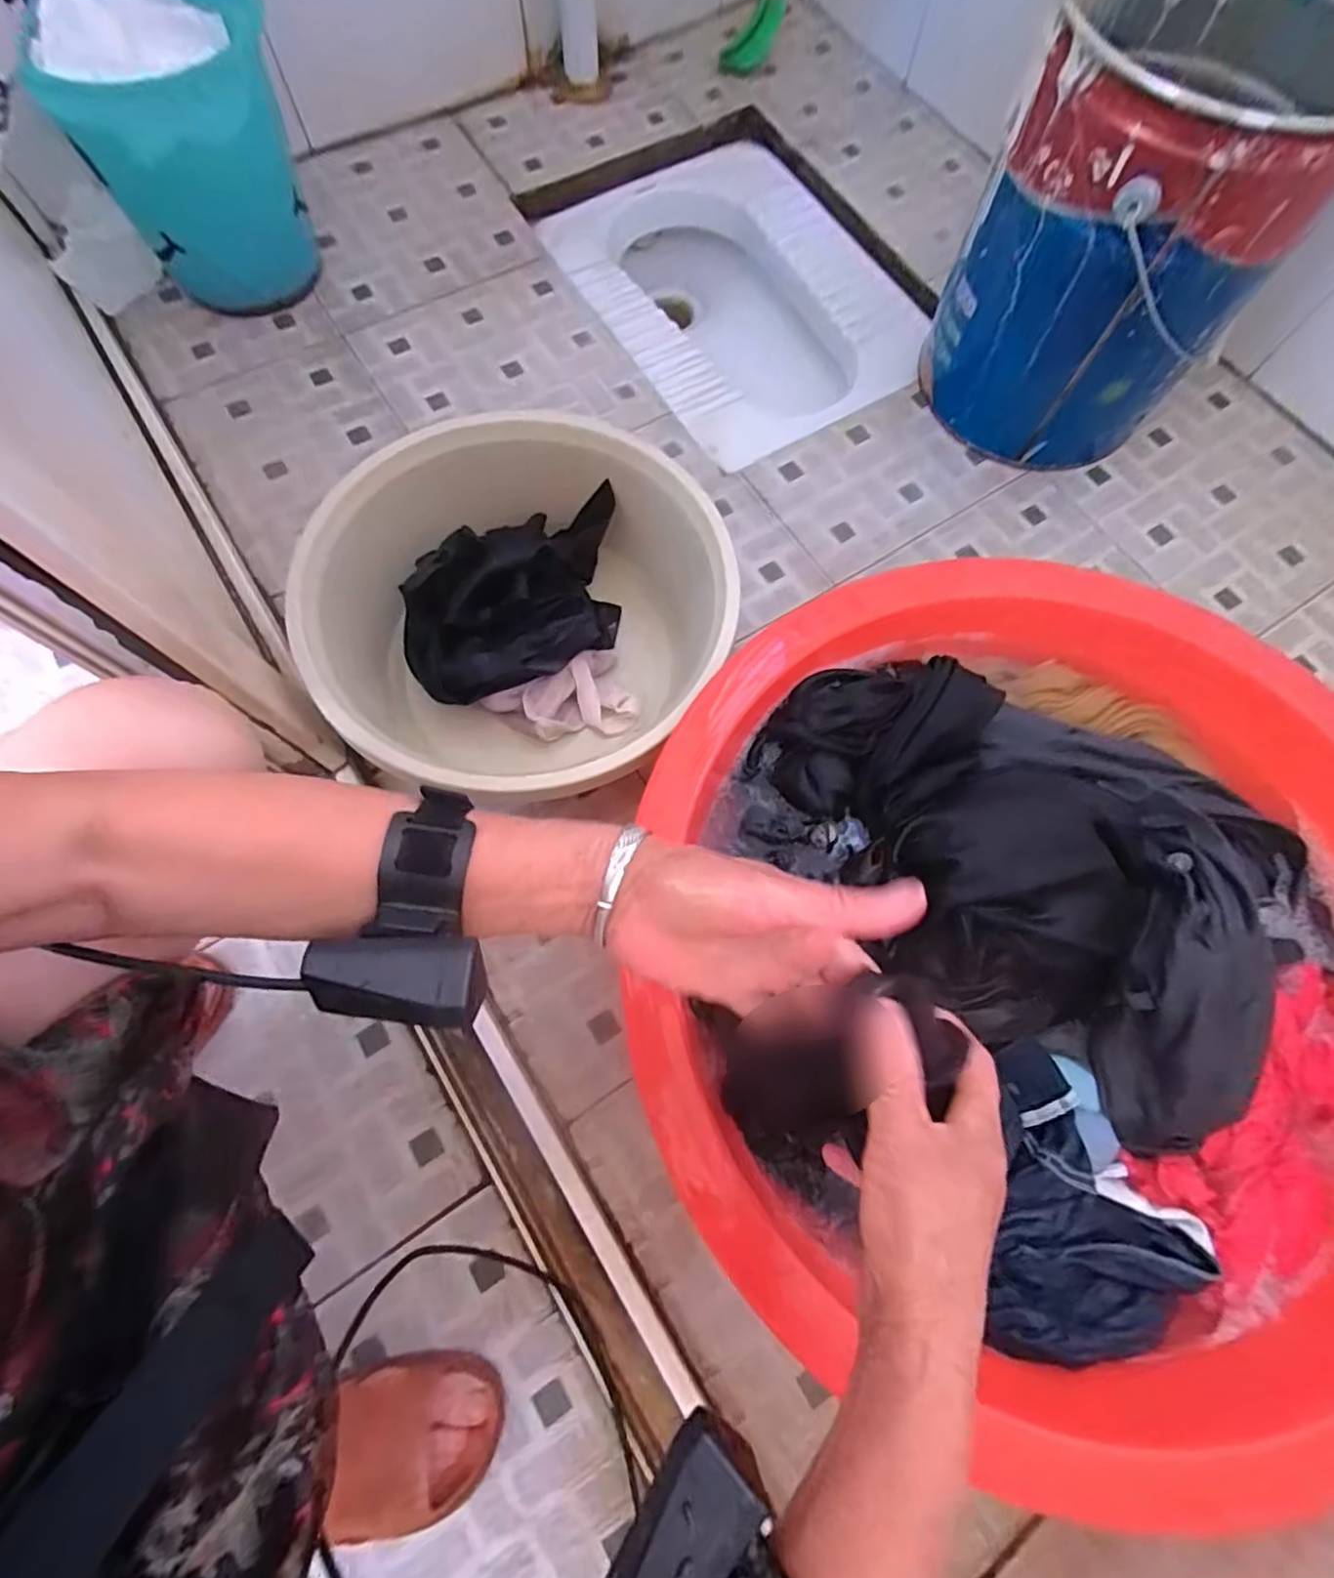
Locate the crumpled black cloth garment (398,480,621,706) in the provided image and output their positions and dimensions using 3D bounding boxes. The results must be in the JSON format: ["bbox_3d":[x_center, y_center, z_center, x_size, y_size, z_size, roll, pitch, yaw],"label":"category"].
[{"bbox_3d":[-0.138,-0.181,0.619,0.194,0.100,0.179,-11,73,-5],"label":"crumpled black cloth garment"}]

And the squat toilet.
[{"bbox_3d":[0.088,-0.641,0.917,0.358,0.134,0.512,-30,76,-11],"label":"squat toilet"}]

